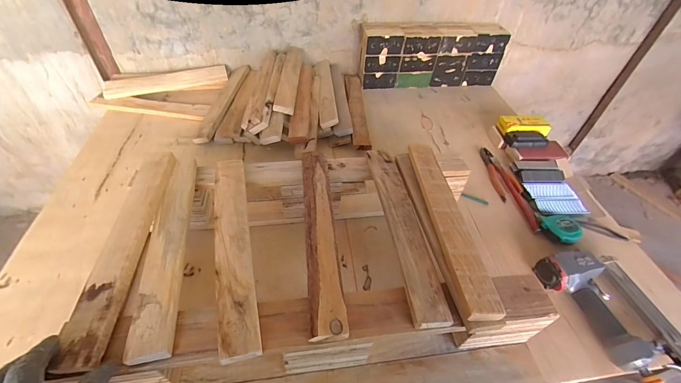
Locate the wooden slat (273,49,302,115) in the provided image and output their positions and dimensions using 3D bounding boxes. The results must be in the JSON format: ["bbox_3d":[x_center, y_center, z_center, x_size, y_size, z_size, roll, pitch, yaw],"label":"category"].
[{"bbox_3d":[-0.142,-0.324,0.904,0.052,0.019,0.326,14,46,-16],"label":"wooden slat"}]

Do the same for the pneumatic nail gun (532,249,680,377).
[{"bbox_3d":[0.468,0.202,0.546,0.153,0.060,0.210,-7,47,-11],"label":"pneumatic nail gun"}]

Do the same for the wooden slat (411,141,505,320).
[{"bbox_3d":[0.171,0.040,0.524,0.051,0.023,0.339,-2,46,-6],"label":"wooden slat"}]

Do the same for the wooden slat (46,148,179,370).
[{"bbox_3d":[-0.308,0.067,0.463,0.054,0.018,0.344,-2,48,-6],"label":"wooden slat"}]

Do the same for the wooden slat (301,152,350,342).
[{"bbox_3d":[-0.032,0.056,0.511,0.047,0.018,0.342,-2,46,-7],"label":"wooden slat"}]

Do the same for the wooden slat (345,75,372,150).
[{"bbox_3d":[0.050,-0.252,0.951,0.056,0.019,0.368,0,49,-6],"label":"wooden slat"}]

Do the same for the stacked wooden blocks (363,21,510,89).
[{"bbox_3d":[0.291,-0.442,1.065,0.453,0.194,0.089,-1,46,-5],"label":"stacked wooden blocks"}]

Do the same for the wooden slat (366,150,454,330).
[{"bbox_3d":[0.103,0.050,0.529,0.054,0.020,0.337,-3,46,-8],"label":"wooden slat"}]

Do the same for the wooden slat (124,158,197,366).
[{"bbox_3d":[-0.256,0.070,0.479,0.049,0.016,0.341,-7,46,-11],"label":"wooden slat"}]

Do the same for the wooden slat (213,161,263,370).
[{"bbox_3d":[-0.162,0.072,0.483,0.051,0.015,0.343,-9,47,-13],"label":"wooden slat"}]

